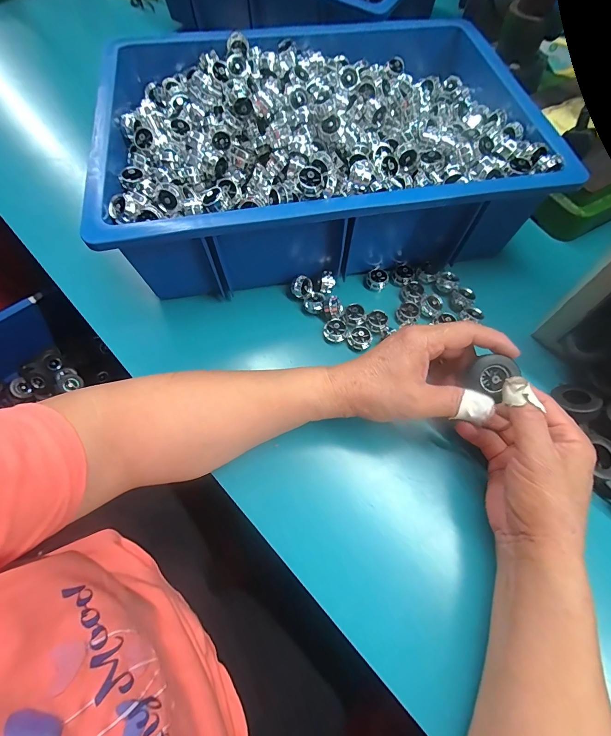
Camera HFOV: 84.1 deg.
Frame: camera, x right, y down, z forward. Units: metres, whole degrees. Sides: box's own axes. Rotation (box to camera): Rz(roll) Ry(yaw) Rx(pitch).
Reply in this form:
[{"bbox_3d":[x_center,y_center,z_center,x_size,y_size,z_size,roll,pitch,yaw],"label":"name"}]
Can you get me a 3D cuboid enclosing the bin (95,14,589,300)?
[{"bbox_3d":[0.017,-0.259,0.386,0.427,0.111,0.320,-10,67,-3],"label":"bin"}]

